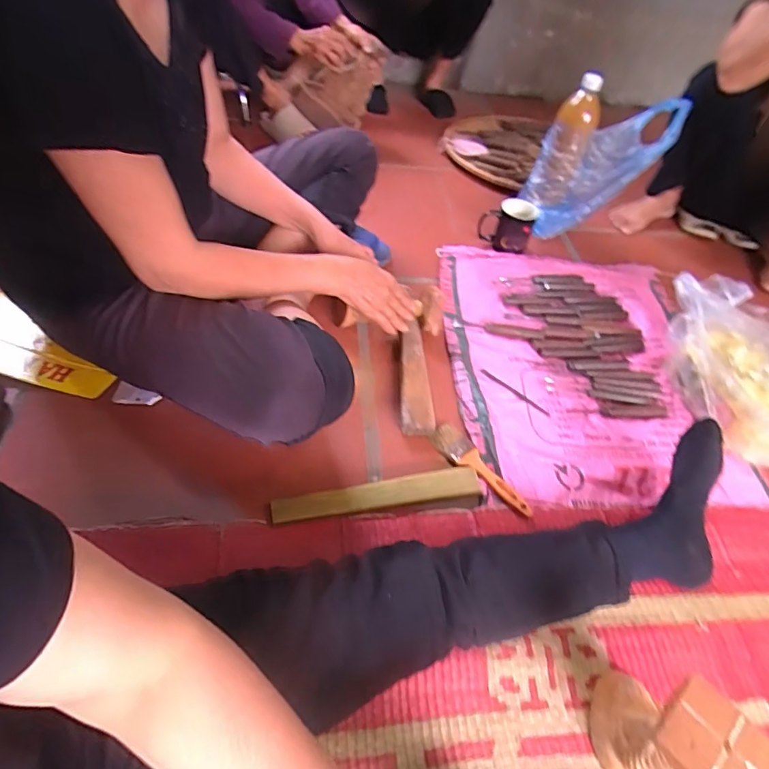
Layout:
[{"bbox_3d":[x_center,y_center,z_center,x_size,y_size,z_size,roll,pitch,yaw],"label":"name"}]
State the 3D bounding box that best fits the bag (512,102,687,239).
[{"bbox_3d":[0.450,-0.457,1.038,0.242,0.282,0.114,1,49,-6],"label":"bag"}]

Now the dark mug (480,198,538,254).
[{"bbox_3d":[0.268,-0.349,1.079,0.116,0.091,0.070,13,49,6],"label":"dark mug"}]

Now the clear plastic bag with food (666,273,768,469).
[{"bbox_3d":[0.603,-0.034,0.777,0.190,0.180,0.322,-7,50,-11],"label":"clear plastic bag with food"}]

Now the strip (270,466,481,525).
[{"bbox_3d":[-0.007,0.148,0.665,0.283,0.018,0.039,-7,50,-11],"label":"strip"}]

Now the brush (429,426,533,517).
[{"bbox_3d":[0.140,0.123,0.712,0.046,0.012,0.179,-30,58,-27],"label":"brush"}]

